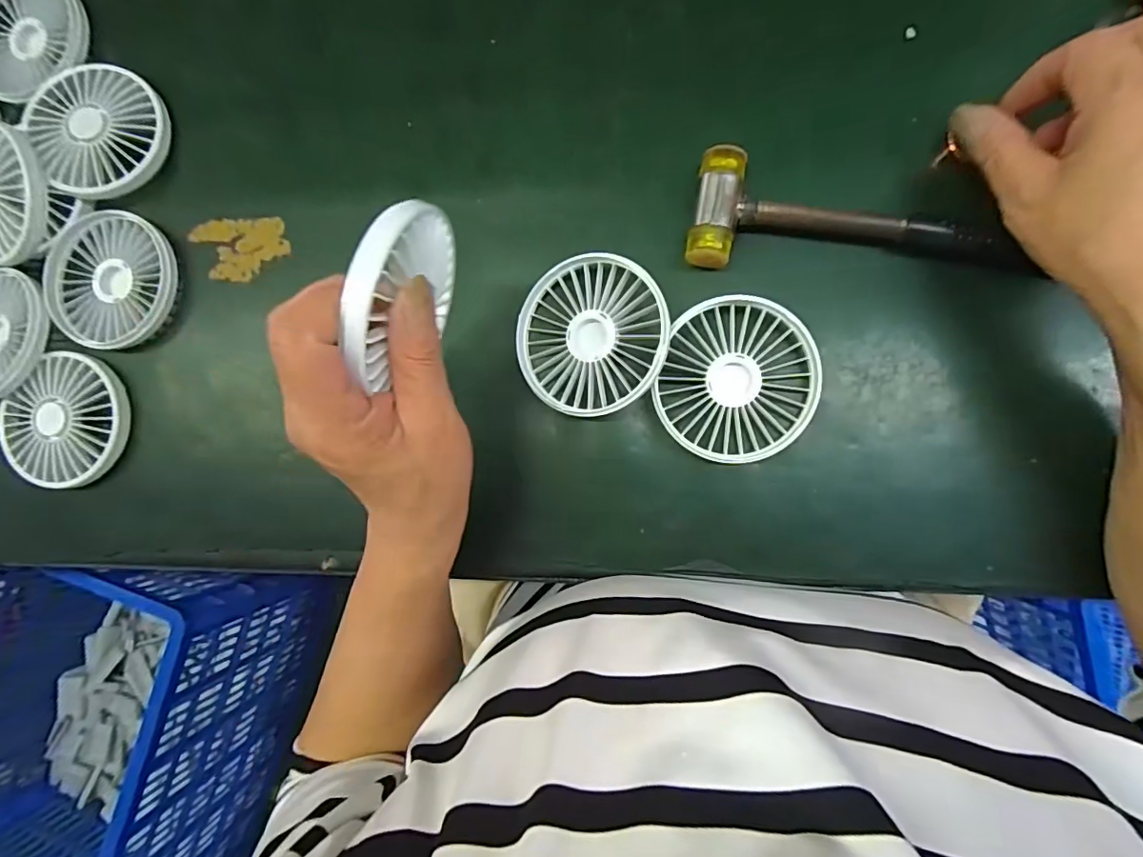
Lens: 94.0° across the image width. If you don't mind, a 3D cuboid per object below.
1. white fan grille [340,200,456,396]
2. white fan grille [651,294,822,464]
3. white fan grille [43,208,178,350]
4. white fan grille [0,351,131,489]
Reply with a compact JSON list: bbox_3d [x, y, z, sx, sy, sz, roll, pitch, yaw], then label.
[{"bbox_3d":[-0.069,-0.055,0.232,0.012,0.080,0.077,13,90,8],"label":"white fan grille"},{"bbox_3d":[0.092,-0.026,0.296,0.082,0.015,0.086,0,89,8],"label":"white fan grille"},{"bbox_3d":[-0.309,-0.099,0.359,0.091,0.017,0.089,3,89,8],"label":"white fan grille"},{"bbox_3d":[-0.337,-0.003,0.358,0.082,0.022,0.081,0,89,8],"label":"white fan grille"}]

